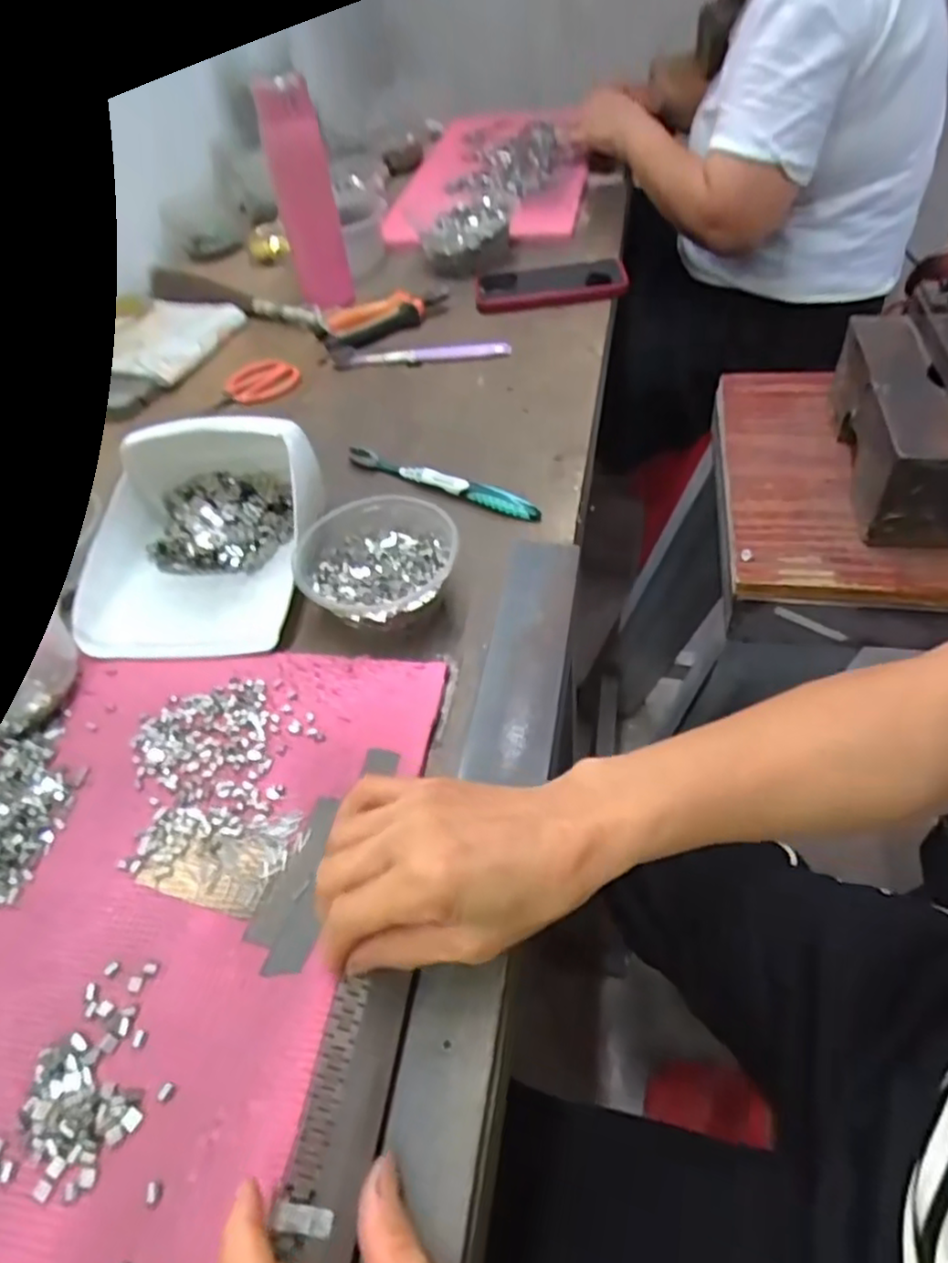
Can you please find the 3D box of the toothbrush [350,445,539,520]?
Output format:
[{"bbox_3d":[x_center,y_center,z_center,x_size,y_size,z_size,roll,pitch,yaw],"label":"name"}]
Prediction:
[{"bbox_3d":[-0.028,-0.122,0.563,0.180,0.020,0.012,23,55,23],"label":"toothbrush"}]

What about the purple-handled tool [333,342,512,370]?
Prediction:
[{"bbox_3d":[-0.056,-0.288,0.718,0.183,0.014,0.014,-1,49,5],"label":"purple-handled tool"}]

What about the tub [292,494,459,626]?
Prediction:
[{"bbox_3d":[-0.062,-0.042,0.468,0.106,0.046,0.098,-3,49,3],"label":"tub"}]

